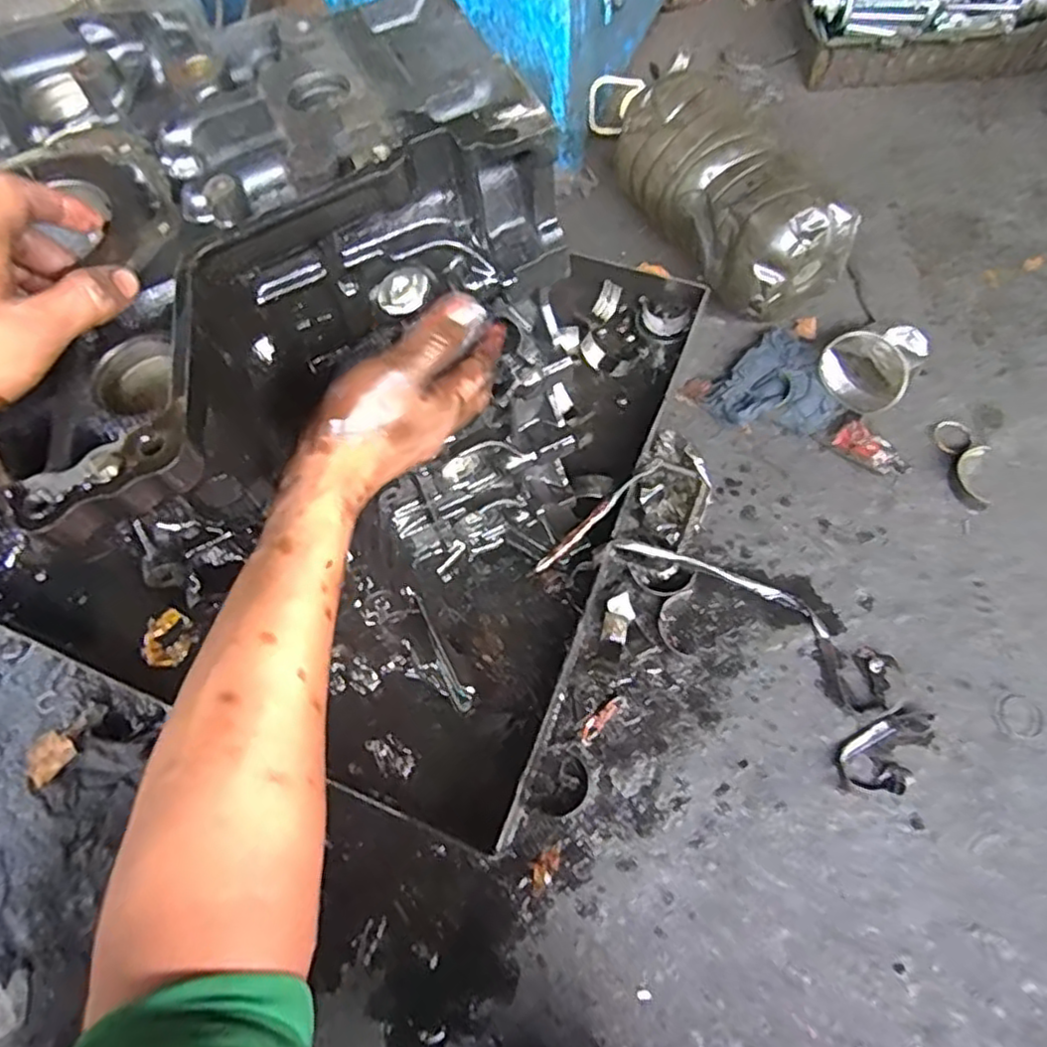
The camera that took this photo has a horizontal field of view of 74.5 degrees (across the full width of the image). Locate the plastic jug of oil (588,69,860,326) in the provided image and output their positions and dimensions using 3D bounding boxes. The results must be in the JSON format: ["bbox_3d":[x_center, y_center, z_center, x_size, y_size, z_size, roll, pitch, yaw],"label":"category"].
[{"bbox_3d":[0.217,-0.435,0.879,0.135,0.166,0.414,-28,65,-10],"label":"plastic jug of oil"}]

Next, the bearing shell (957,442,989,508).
[{"bbox_3d":[0.493,-0.051,0.756,0.028,0.016,0.076,11,66,8],"label":"bearing shell"}]

